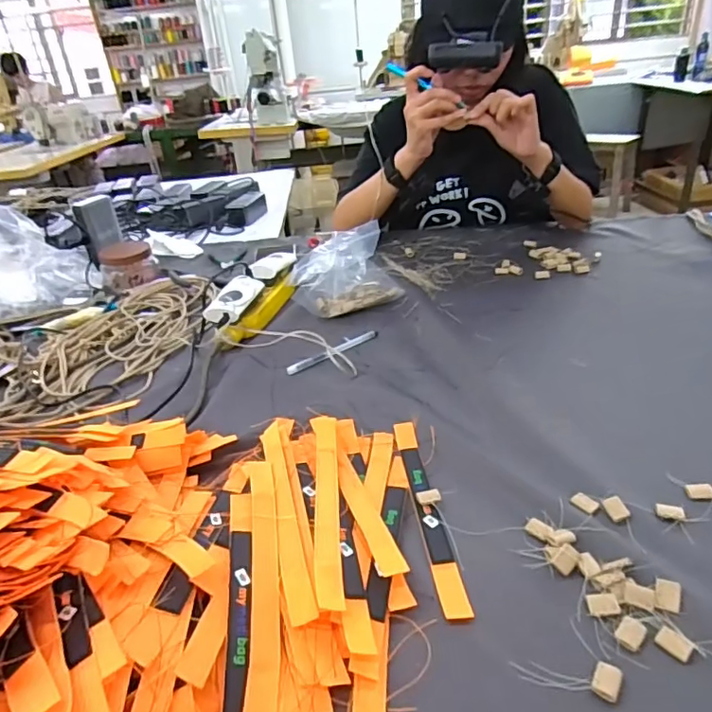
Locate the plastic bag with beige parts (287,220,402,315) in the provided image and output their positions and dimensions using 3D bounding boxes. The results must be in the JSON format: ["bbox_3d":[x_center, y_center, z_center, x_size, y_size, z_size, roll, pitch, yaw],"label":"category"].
[{"bbox_3d":[-0.017,-0.130,0.814,0.157,0.113,0.079,-15,32,-14],"label":"plastic bag with beige parts"}]

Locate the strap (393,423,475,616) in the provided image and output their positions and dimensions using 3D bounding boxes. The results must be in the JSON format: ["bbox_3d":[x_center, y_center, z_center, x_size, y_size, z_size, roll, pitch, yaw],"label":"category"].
[{"bbox_3d":[0.062,0.131,0.477,0.021,0.006,0.222,-8,31,-3],"label":"strap"}]

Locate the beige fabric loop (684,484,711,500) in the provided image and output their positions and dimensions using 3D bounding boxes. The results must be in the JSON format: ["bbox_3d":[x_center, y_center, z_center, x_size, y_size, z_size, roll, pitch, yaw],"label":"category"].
[{"bbox_3d":[0.294,0.116,0.458,0.022,0.010,0.012,1,32,13],"label":"beige fabric loop"}]

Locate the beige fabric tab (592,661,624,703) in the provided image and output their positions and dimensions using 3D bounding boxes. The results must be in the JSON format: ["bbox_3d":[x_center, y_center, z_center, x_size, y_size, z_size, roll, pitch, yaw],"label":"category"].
[{"bbox_3d":[0.157,0.203,0.337,0.016,0.004,0.022,13,36,30],"label":"beige fabric tab"}]

